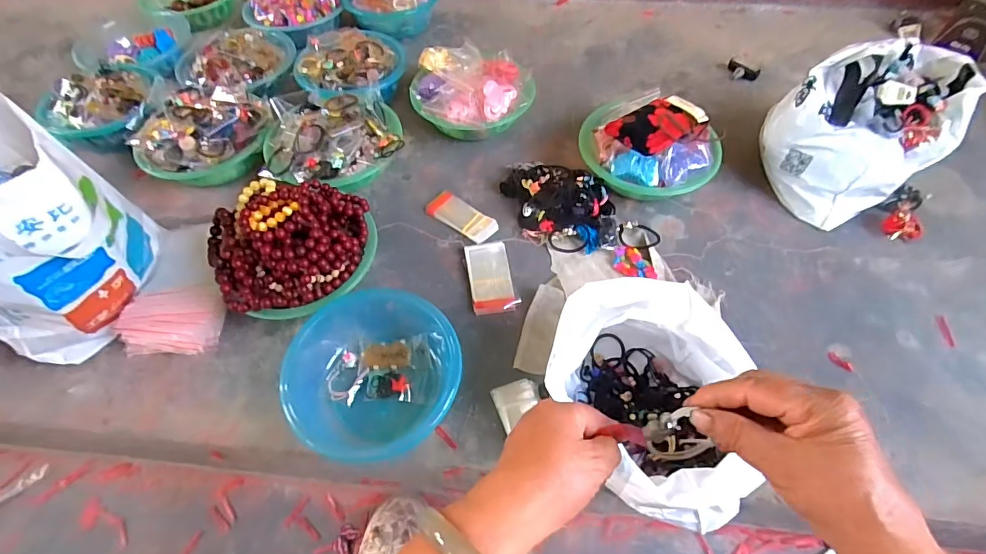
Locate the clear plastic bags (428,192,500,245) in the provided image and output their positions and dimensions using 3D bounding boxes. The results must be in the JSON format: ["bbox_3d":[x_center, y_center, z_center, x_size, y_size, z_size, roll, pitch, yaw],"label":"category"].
[{"bbox_3d":[-0.054,-0.103,0.818,0.122,0.022,0.053,32,62,20],"label":"clear plastic bags"}]

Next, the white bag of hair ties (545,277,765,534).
[{"bbox_3d":[0.179,0.142,0.576,0.221,0.155,0.239,5,57,4],"label":"white bag of hair ties"}]

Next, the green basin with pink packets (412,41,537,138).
[{"bbox_3d":[-0.039,-0.358,0.937,0.236,0.110,0.220,-14,57,-8],"label":"green basin with pink packets"}]

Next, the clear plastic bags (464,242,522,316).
[{"bbox_3d":[-0.004,0.002,0.748,0.066,0.019,0.127,-8,57,-4],"label":"clear plastic bags"}]

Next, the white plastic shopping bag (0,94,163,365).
[{"bbox_3d":[-0.597,-0.049,0.616,0.229,0.317,0.224,33,63,21],"label":"white plastic shopping bag"}]

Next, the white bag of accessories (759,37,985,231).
[{"bbox_3d":[0.646,-0.263,0.809,0.334,0.199,0.211,-27,60,-16],"label":"white bag of accessories"}]

